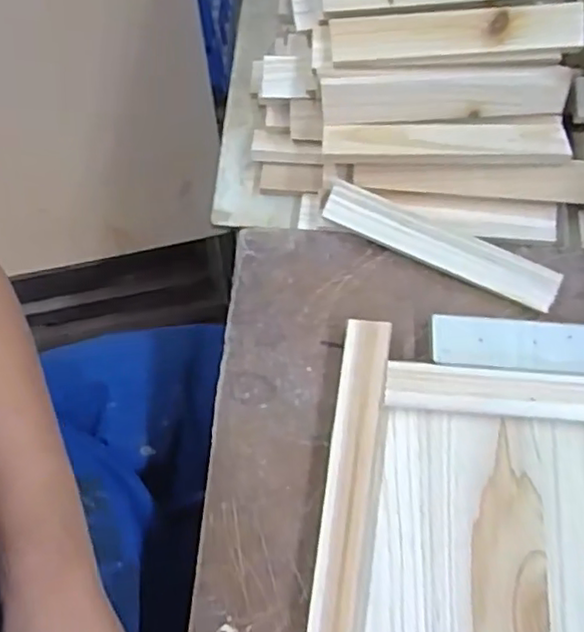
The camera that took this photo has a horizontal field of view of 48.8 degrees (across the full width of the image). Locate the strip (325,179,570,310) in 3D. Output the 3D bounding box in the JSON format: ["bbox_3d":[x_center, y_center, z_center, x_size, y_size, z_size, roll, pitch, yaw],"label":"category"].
[{"bbox_3d":[0.096,-0.046,0.419,0.155,0.016,0.026,24,75,9],"label":"strip"}]

